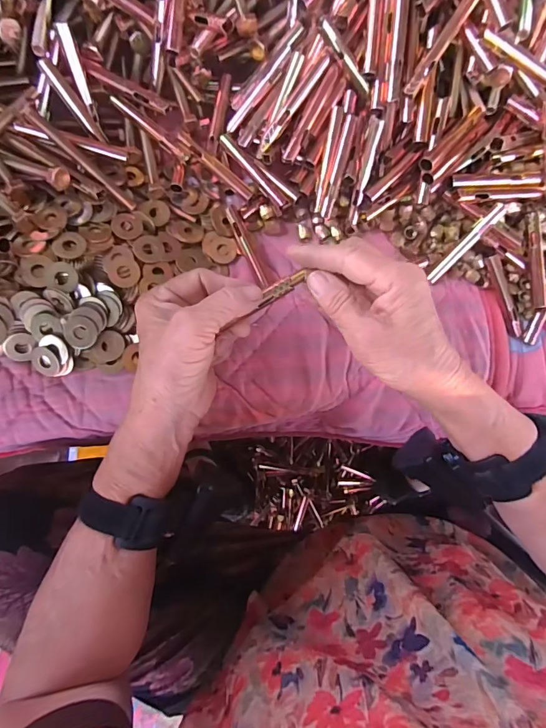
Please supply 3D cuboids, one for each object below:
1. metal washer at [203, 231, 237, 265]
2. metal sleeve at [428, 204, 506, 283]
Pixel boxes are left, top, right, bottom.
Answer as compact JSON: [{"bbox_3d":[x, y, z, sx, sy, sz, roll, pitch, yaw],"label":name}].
[{"bbox_3d":[-0.047,-0.103,0.365,0.030,0.004,0.027,15,74,-7],"label":"metal washer"},{"bbox_3d":[0.171,-0.107,0.363,0.009,0.008,0.079,40,112,-4],"label":"metal sleeve"}]

